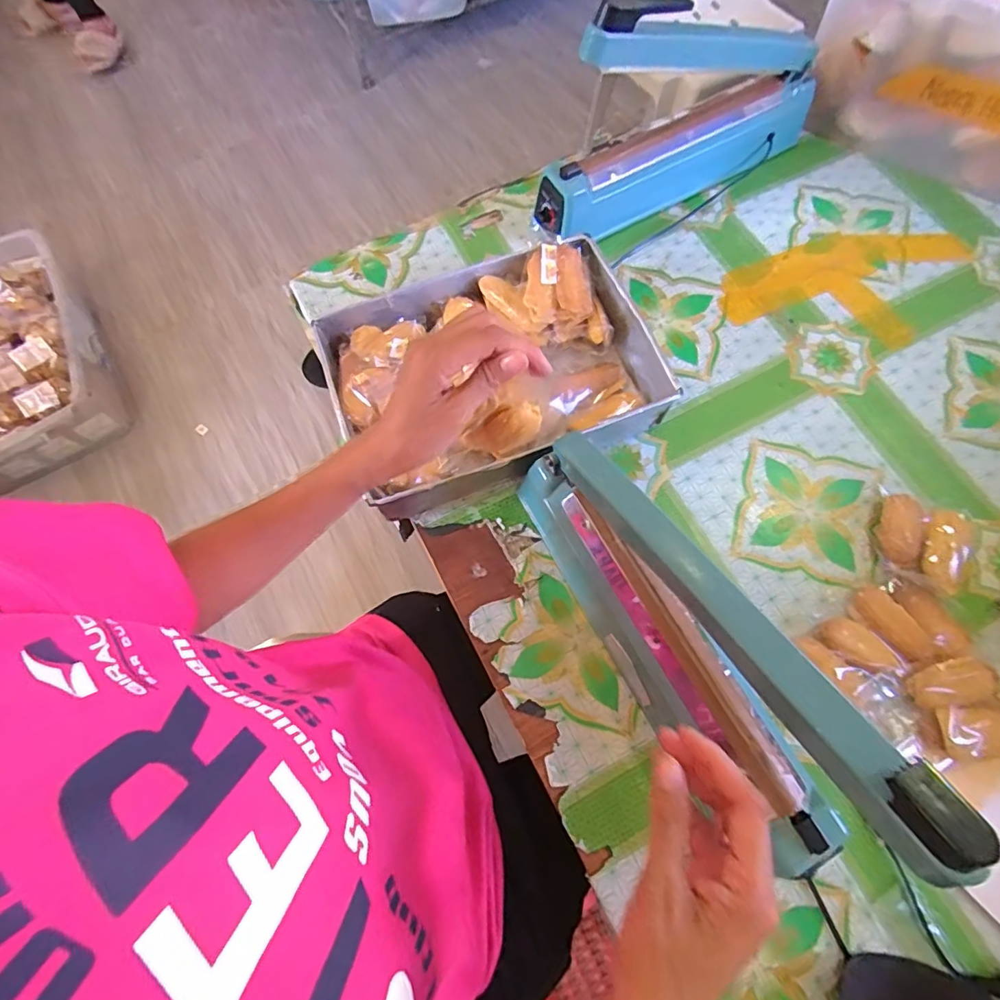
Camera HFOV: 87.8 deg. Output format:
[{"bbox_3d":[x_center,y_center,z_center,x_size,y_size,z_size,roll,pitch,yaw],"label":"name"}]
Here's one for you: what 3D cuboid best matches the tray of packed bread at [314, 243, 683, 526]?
[{"bbox_3d":[-0.007,-0.142,0.583,0.342,0.078,0.249,-21,70,-5],"label":"tray of packed bread"}]

